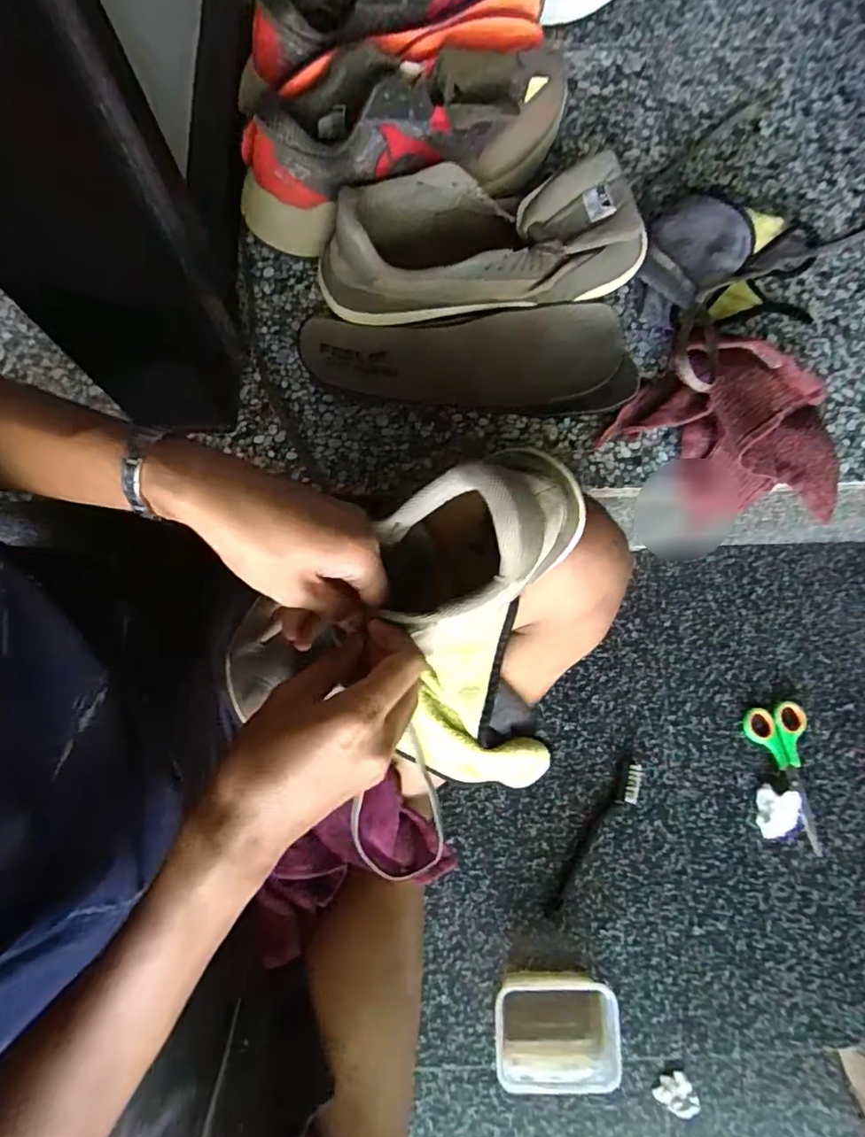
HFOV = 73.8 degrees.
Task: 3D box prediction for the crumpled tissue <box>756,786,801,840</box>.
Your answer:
[{"bbox_3d":[0.354,0.252,0.590,0.036,0.019,0.047,6,76,1],"label":"crumpled tissue"}]

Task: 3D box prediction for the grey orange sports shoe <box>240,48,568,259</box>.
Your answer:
[{"bbox_3d":[-0.023,-0.369,0.508,0.296,0.112,0.109,-16,77,-4],"label":"grey orange sports shoe"}]

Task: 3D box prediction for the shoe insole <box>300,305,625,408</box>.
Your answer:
[{"bbox_3d":[0.027,-0.181,0.505,0.268,0.022,0.089,-4,76,-2],"label":"shoe insole"}]

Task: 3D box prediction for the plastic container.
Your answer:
[{"bbox_3d":[0.110,0.416,0.530,0.108,0.059,0.085,-3,76,-1],"label":"plastic container"}]

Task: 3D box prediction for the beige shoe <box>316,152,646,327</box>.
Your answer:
[{"bbox_3d":[0.040,-0.274,0.496,0.270,0.089,0.099,-8,76,-2],"label":"beige shoe"}]

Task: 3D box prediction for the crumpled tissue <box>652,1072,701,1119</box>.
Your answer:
[{"bbox_3d":[0.281,0.609,0.663,0.043,0.025,0.035,-33,78,-8],"label":"crumpled tissue"}]

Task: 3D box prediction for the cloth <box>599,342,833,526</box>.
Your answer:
[{"bbox_3d":[0.245,-0.111,0.495,0.182,0.086,0.130,-2,76,-1],"label":"cloth"}]

